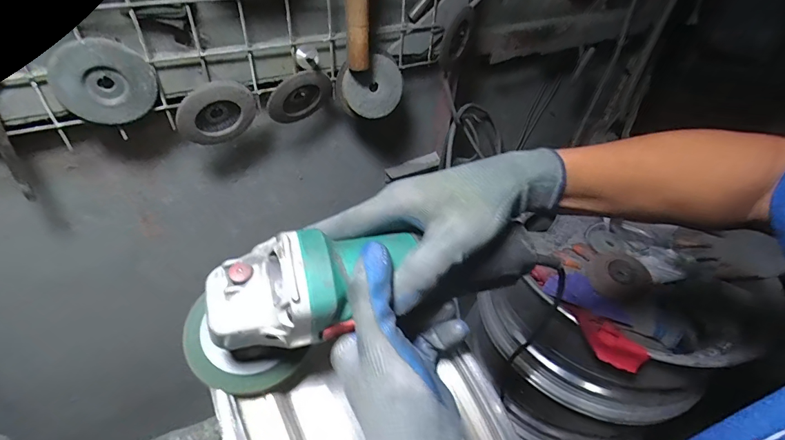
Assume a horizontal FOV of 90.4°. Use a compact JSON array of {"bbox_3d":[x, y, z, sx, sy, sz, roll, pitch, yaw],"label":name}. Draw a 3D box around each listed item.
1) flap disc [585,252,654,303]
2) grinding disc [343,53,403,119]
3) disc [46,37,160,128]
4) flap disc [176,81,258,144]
[{"bbox_3d":[0.407,0.101,0.702,0.101,0.024,0.107,33,48,28],"label":"flap disc"},{"bbox_3d":[-0.027,-0.193,0.574,0.087,0.082,0.013,-30,30,1],"label":"grinding disc"},{"bbox_3d":[-0.311,-0.149,0.422,0.094,0.089,0.008,-18,46,-25],"label":"disc"},{"bbox_3d":[-0.221,-0.135,0.497,0.090,0.093,0.013,-3,55,-52],"label":"flap disc"}]

